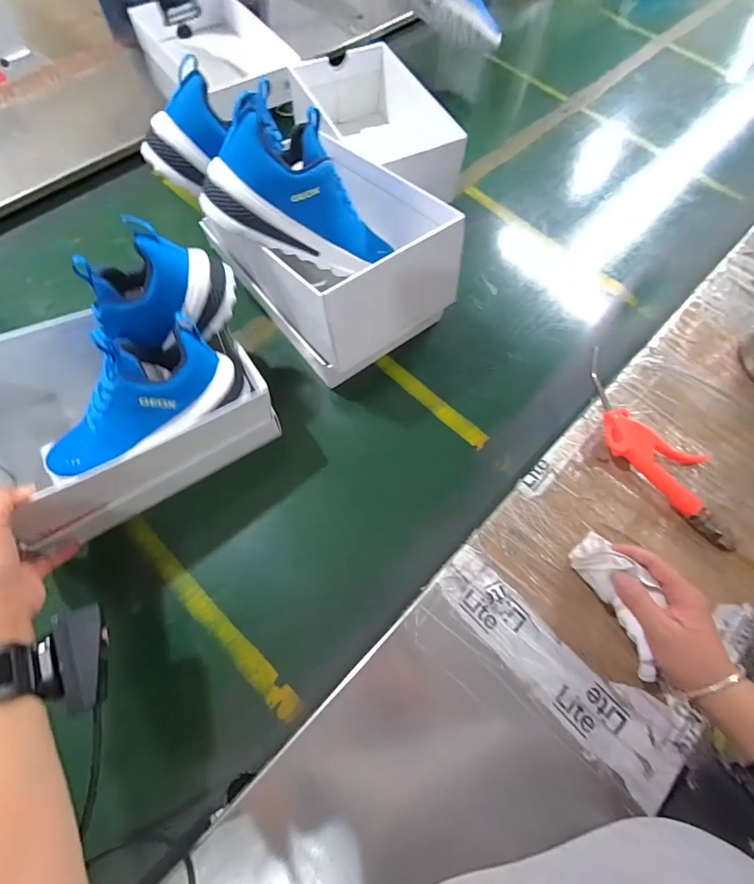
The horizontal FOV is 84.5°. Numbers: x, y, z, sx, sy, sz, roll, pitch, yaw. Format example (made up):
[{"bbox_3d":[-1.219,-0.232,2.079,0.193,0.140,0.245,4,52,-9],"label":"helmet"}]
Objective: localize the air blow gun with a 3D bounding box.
[{"bbox_3d":[0.321,0.013,0.469,0.093,0.038,0.226,-40,74,-14],"label":"air blow gun"}]

